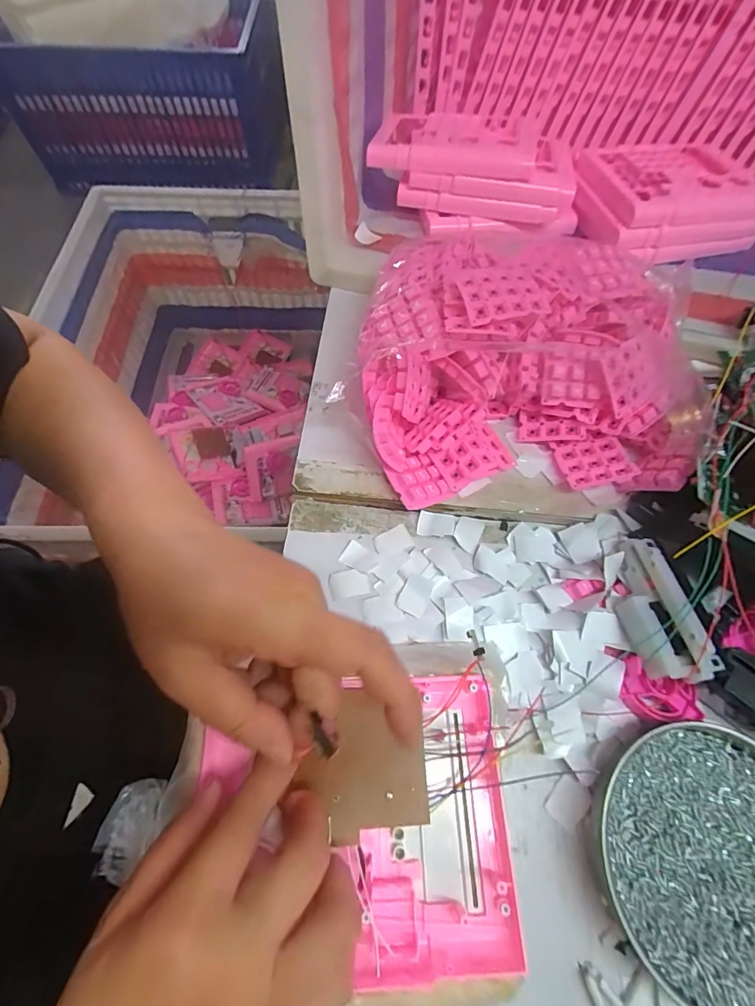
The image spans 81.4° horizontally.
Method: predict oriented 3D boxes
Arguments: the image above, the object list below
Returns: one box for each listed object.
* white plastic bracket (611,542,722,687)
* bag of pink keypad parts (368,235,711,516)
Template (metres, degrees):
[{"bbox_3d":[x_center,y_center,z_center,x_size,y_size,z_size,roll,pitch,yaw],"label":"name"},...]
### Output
[{"bbox_3d":[0.183,0.069,0.295,0.035,0.037,0.095,-7,64,-5],"label":"white plastic bracket"},{"bbox_3d":[0.123,-0.114,0.353,0.266,0.098,0.212,-1,64,-2],"label":"bag of pink keypad parts"}]

